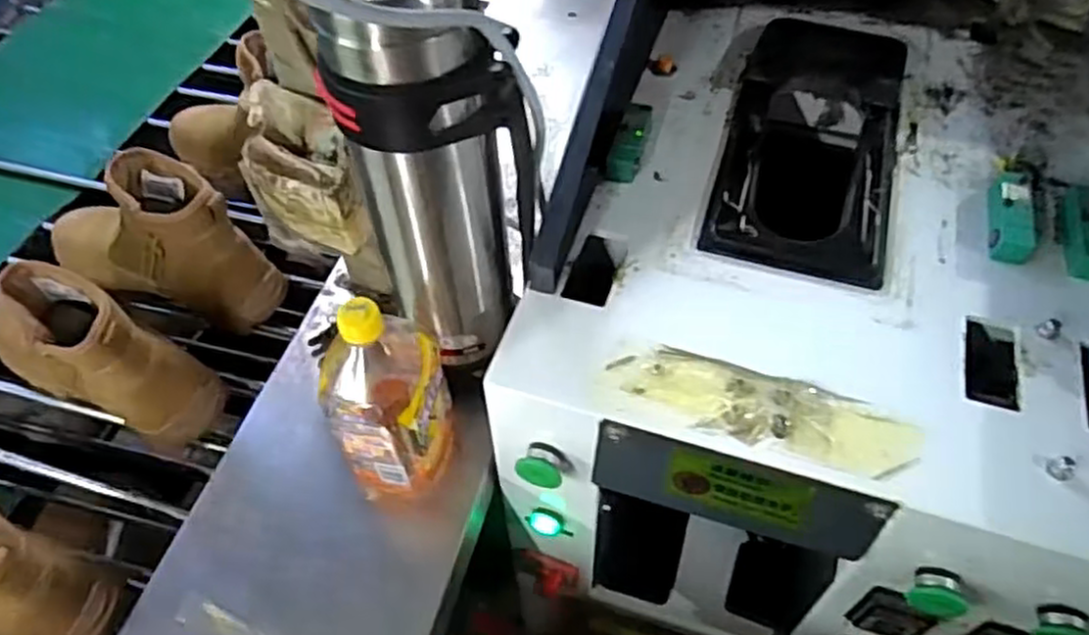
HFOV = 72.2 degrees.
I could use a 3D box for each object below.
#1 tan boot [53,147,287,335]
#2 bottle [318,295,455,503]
[{"bbox_3d":[-0.418,-0.093,0.777,0.274,0.150,0.092,18,56,13],"label":"tan boot"},{"bbox_3d":[-0.127,0.058,0.602,0.096,0.203,0.107,-19,56,-13],"label":"bottle"}]

